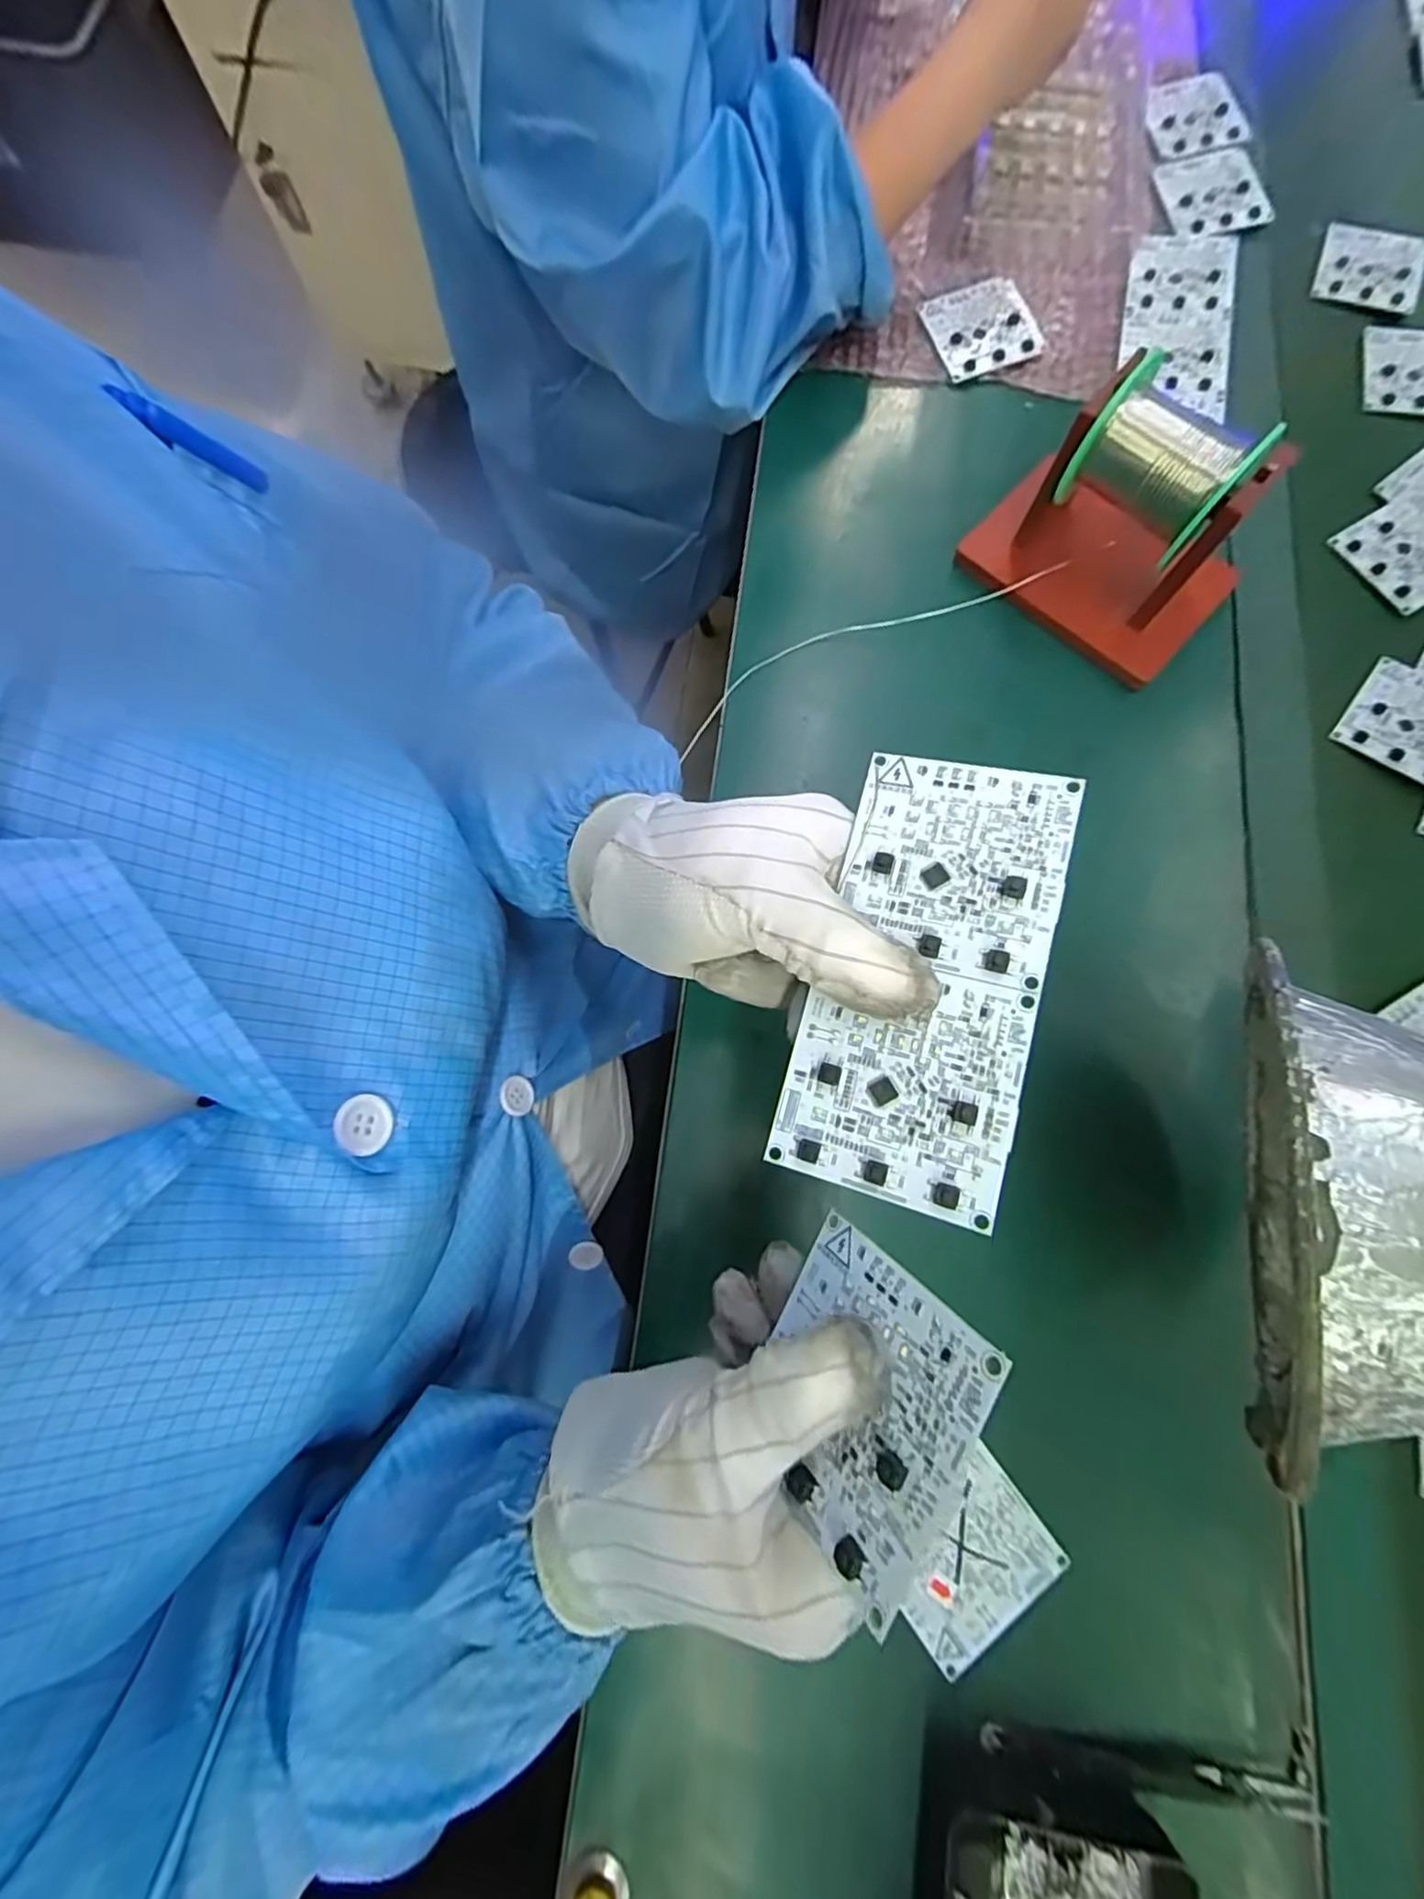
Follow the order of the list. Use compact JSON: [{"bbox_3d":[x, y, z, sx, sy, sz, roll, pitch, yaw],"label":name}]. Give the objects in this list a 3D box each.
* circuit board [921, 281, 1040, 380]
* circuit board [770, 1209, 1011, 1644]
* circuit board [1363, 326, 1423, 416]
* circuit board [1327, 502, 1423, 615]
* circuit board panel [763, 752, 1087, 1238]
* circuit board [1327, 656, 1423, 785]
[{"bbox_3d":[0.184,-0.425,0.446,0.063,0.009,0.066,-20,76,-2],"label":"circuit board"},{"bbox_3d":[0.039,0.121,0.180,0.006,0.066,0.068,25,89,-29],"label":"circuit board"},{"bbox_3d":[0.485,-0.397,0.448,0.068,0.005,0.066,8,84,7],"label":"circuit board"},{"bbox_3d":[0.444,-0.254,0.413,0.074,0.005,0.068,-33,77,-6],"label":"circuit board"},{"bbox_3d":[0.067,0.006,0.204,0.066,0.004,0.140,13,80,17],"label":"circuit board panel"},{"bbox_3d":[0.416,-0.134,0.385,0.070,0.005,0.070,37,80,11],"label":"circuit board"}]

